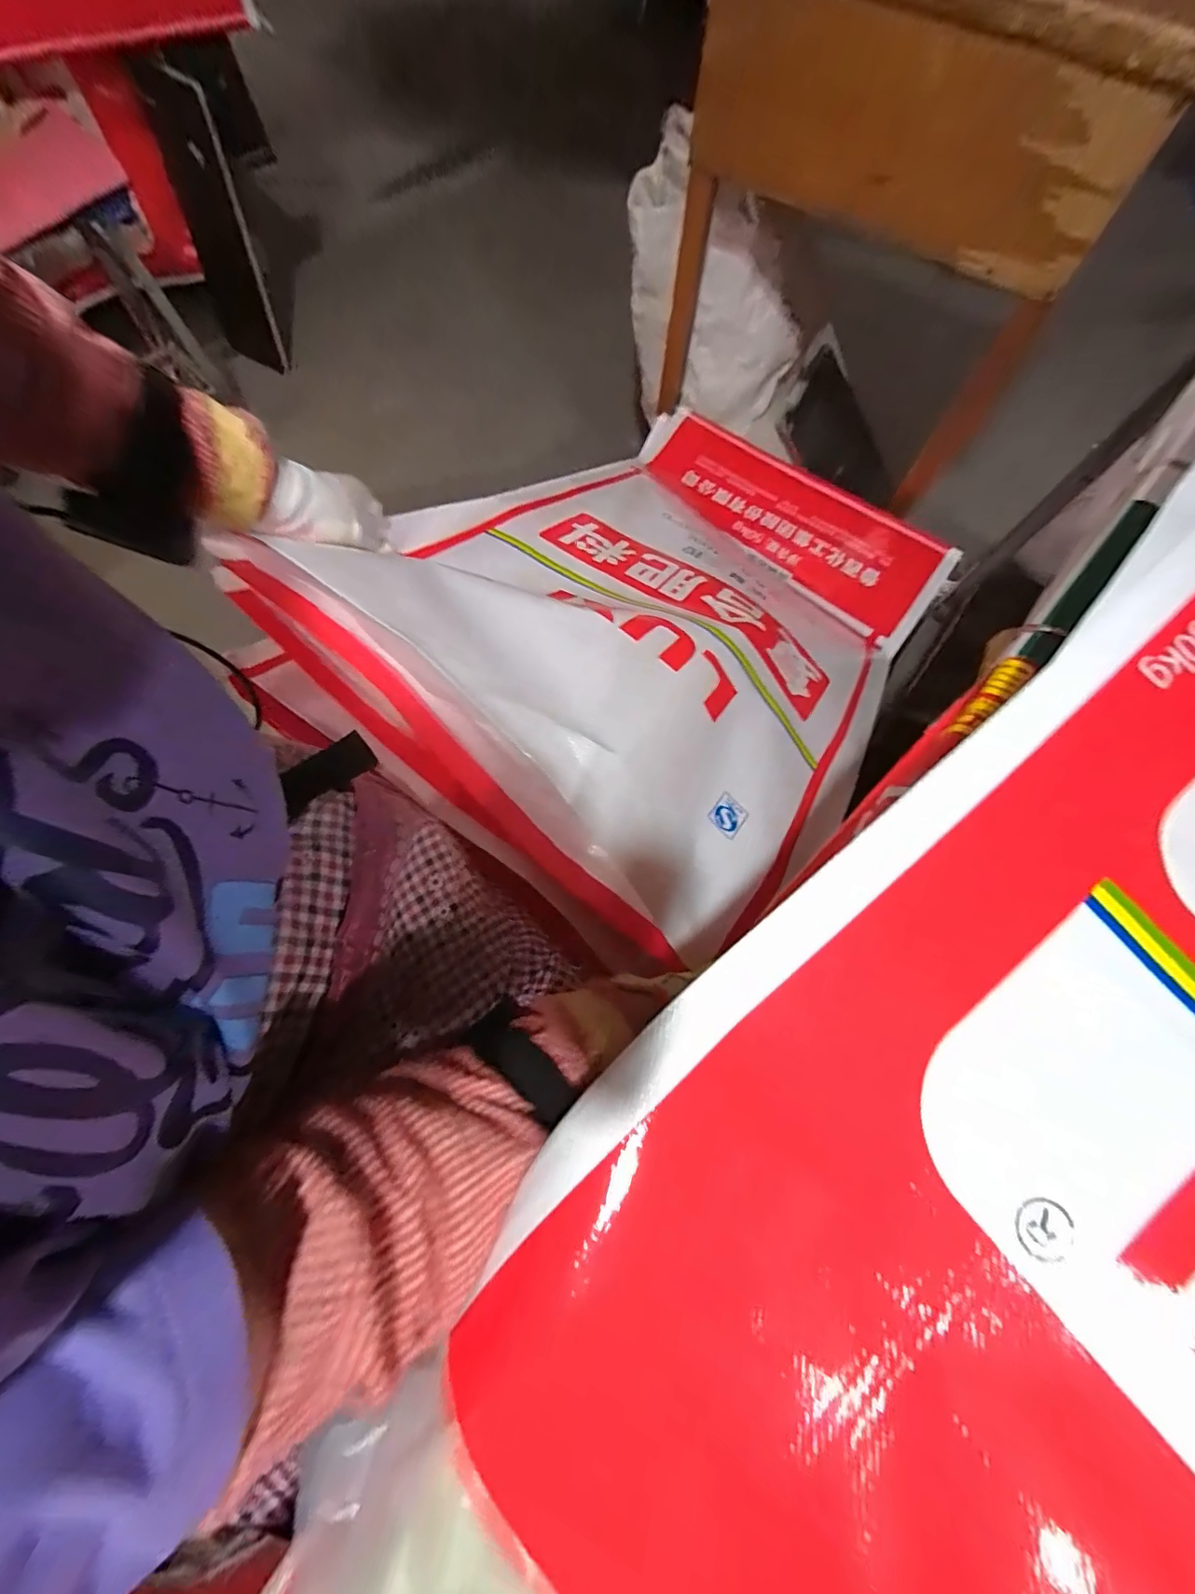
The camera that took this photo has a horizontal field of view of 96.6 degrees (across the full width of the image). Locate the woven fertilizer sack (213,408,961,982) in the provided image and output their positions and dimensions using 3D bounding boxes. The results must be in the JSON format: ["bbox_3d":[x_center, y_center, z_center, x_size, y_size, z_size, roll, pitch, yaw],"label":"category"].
[{"bbox_3d":[0.136,-0.256,0.704,0.551,0.161,0.913,30,46,8],"label":"woven fertilizer sack"}]

